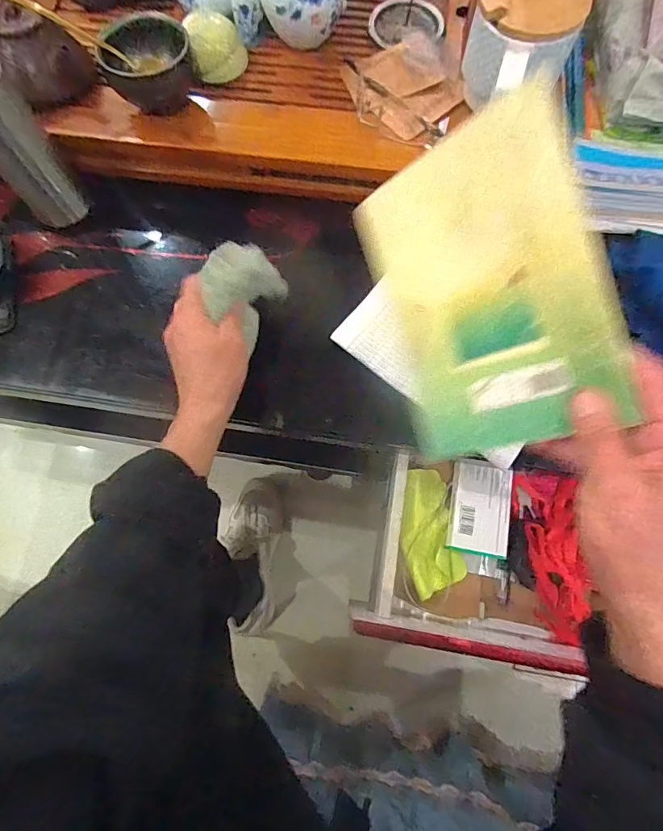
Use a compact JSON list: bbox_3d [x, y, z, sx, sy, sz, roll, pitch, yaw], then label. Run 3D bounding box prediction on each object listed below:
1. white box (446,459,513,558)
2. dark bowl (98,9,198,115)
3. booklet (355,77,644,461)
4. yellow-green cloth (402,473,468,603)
[{"bbox_3d":[0.180,0.112,0.547,0.068,0.009,0.104,9,83,-1],"label":"white box"},{"bbox_3d":[-0.174,-0.338,0.439,0.080,0.050,0.084,0,75,0],"label":"dark bowl"},{"bbox_3d":[0.096,-0.075,0.293,0.011,0.137,0.191,-20,95,-44],"label":"booklet"},{"bbox_3d":[0.116,0.135,0.536,0.068,0.014,0.143,-7,89,-2],"label":"yellow-green cloth"}]

